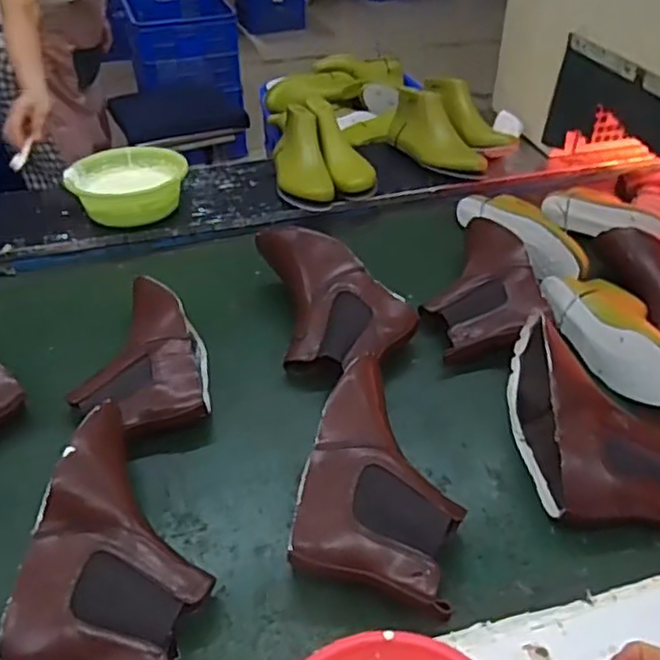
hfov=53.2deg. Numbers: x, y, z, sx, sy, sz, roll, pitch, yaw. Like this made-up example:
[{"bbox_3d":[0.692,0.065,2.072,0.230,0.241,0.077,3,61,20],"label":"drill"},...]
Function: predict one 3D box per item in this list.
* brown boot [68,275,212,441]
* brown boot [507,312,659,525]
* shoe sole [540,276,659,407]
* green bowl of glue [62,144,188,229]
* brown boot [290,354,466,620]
[{"bbox_3d":[-0.242,0.025,0.826,0.164,0.076,0.251,-11,43,-12],"label":"brown boot"},{"bbox_3d":[0.305,0.087,0.744,0.173,0.108,0.272,2,42,1],"label":"brown boot"},{"bbox_3d":[0.371,0.012,0.856,0.109,0.076,0.237,-5,42,-7],"label":"shoe sole"},{"bbox_3d":[-0.340,-0.241,1.131,0.191,0.087,0.161,-3,37,-6],"label":"green bowl of glue"},{"bbox_3d":[0.060,0.141,0.671,0.157,0.073,0.248,11,43,11],"label":"brown boot"}]

